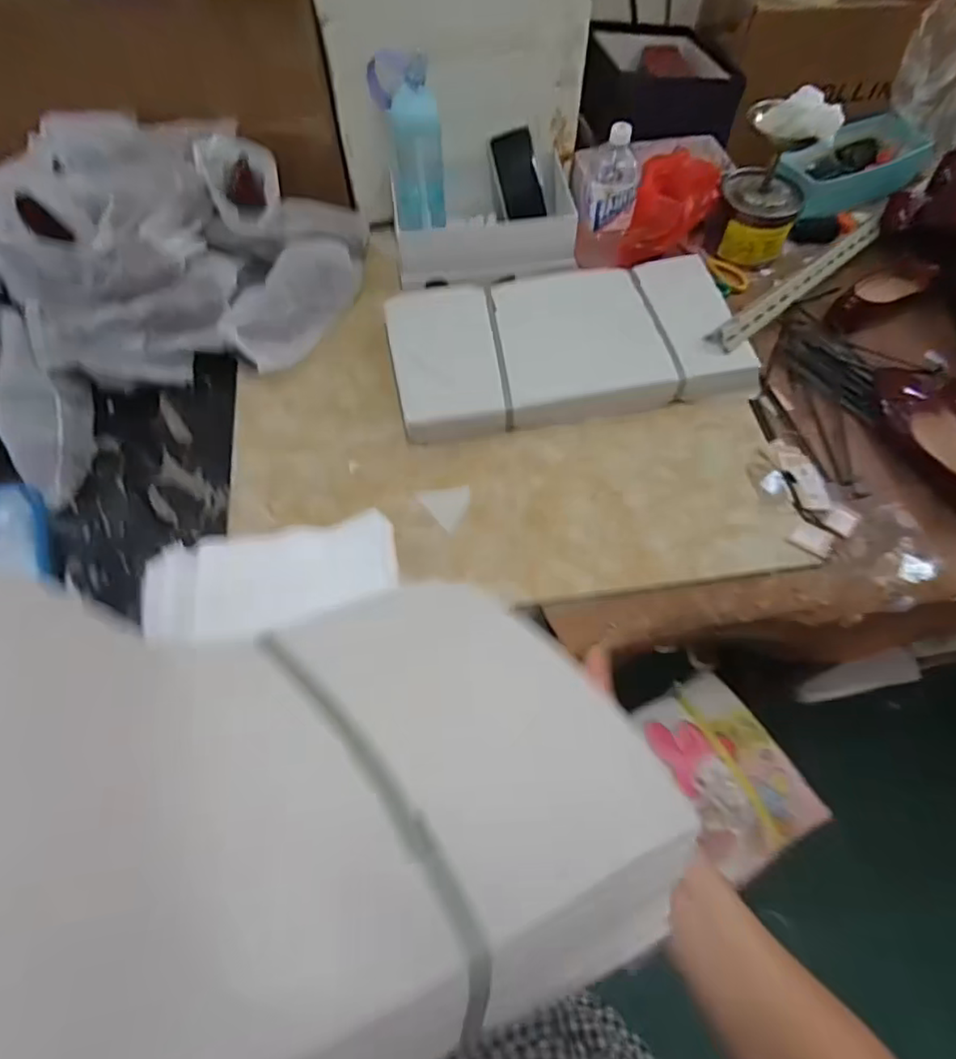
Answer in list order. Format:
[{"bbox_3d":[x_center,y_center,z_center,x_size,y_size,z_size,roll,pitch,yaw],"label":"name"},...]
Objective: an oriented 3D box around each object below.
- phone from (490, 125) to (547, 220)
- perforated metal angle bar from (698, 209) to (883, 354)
[{"bbox_3d":[0.072,-0.629,1.079,0.075,0.148,0.010,-6,46,15],"label":"phone"},{"bbox_3d":[0.554,-0.429,1.015,0.521,0.027,0.047,-38,67,-18],"label":"perforated metal angle bar"}]

